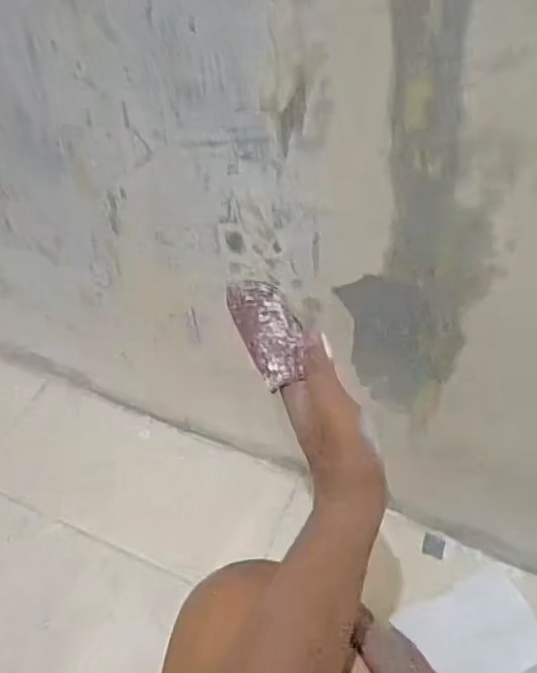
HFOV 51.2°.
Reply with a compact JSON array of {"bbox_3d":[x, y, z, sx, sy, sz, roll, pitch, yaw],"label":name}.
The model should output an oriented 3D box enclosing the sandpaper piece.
[{"bbox_3d":[0.002,-0.004,0.407,0.040,0.018,0.098,-17,51,-10],"label":"sandpaper piece"}]

